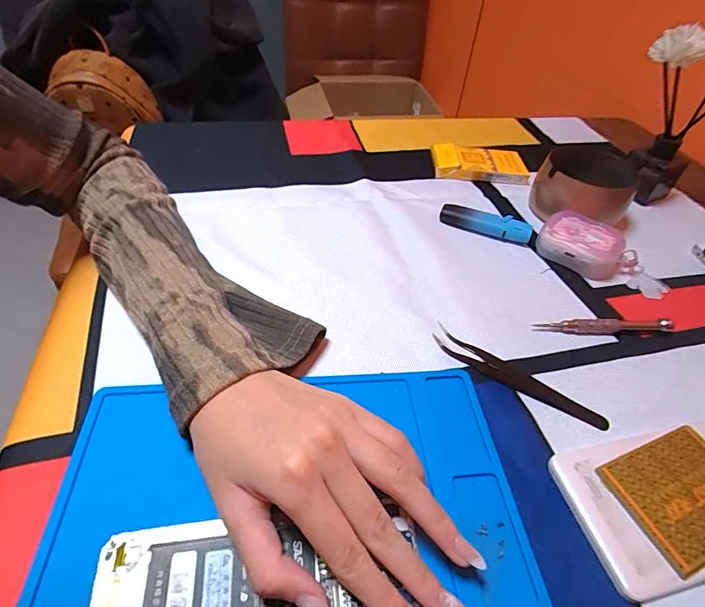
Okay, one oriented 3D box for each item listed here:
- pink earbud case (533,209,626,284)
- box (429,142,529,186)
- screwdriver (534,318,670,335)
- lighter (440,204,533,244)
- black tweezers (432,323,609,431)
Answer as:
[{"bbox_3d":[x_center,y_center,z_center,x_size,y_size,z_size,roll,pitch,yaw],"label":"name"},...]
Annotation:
[{"bbox_3d":[0.199,-0.051,0.373,0.066,0.028,0.045,35,52,27],"label":"pink earbud case"},{"bbox_3d":[0.141,-0.156,0.478,0.103,0.019,0.054,6,45,2],"label":"box"},{"bbox_3d":[0.185,0.017,0.315,0.103,0.010,0.009,0,45,-5],"label":"screwdriver"},{"bbox_3d":[0.122,-0.075,0.395,0.081,0.016,0.018,18,46,13],"label":"lighter"},{"bbox_3d":[0.106,0.045,0.276,0.116,0.015,0.014,27,49,21],"label":"black tweezers"}]

